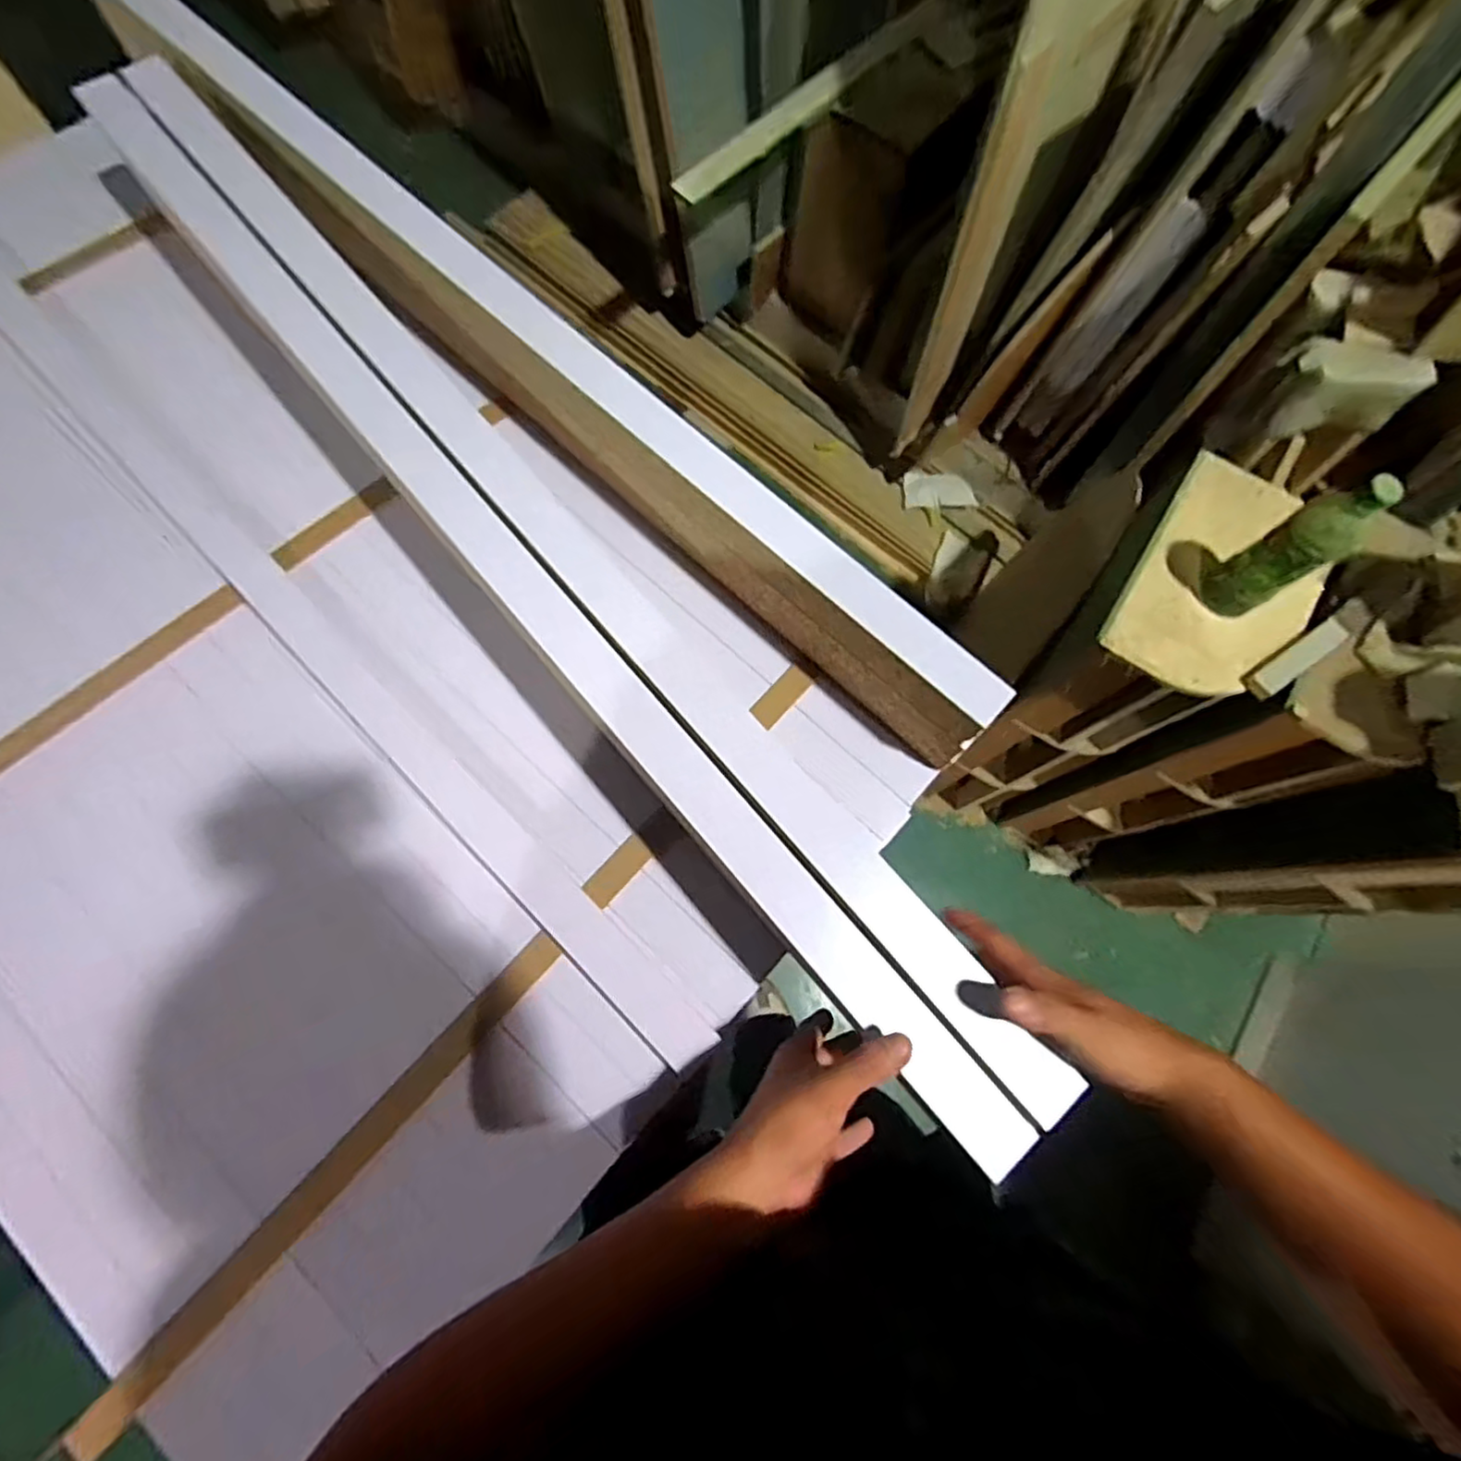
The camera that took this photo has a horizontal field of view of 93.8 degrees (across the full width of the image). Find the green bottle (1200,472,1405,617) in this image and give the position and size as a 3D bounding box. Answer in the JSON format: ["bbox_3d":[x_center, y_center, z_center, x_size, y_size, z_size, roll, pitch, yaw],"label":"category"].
[{"bbox_3d":[0.602,-0.190,0.738,0.054,0.202,0.065,-34,78,-13],"label":"green bottle"}]

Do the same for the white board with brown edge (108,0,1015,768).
[{"bbox_3d":[-0.199,-0.354,0.635,1.066,0.150,0.039,43,61,7],"label":"white board with brown edge"}]

